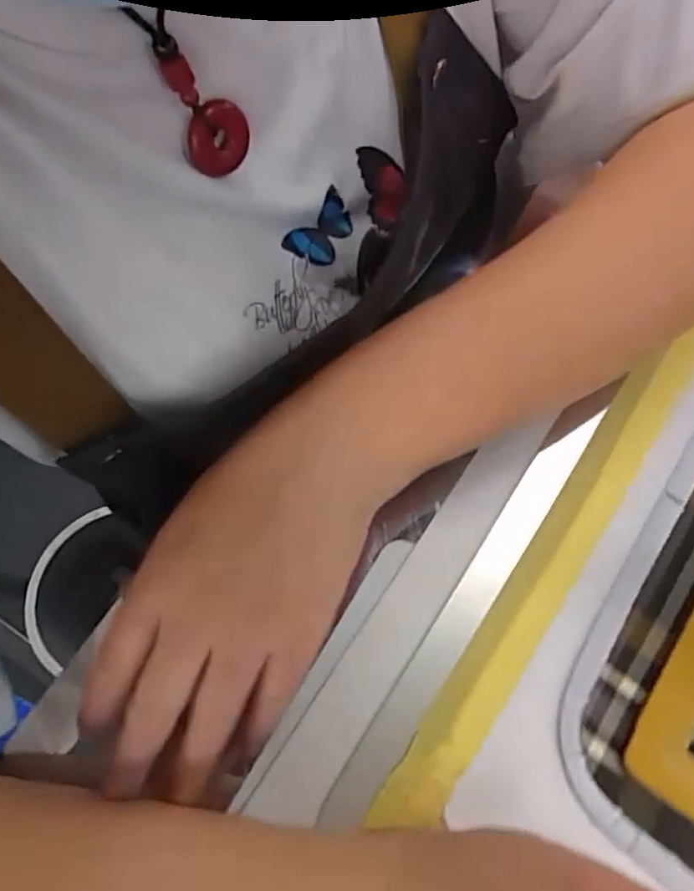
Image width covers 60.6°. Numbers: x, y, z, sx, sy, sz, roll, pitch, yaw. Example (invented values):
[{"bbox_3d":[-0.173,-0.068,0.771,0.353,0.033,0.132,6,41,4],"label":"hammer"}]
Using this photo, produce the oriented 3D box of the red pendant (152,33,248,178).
[{"bbox_3d":[-0.049,-0.115,0.199,0.007,0.048,0.025,33,74,32],"label":"red pendant"}]

